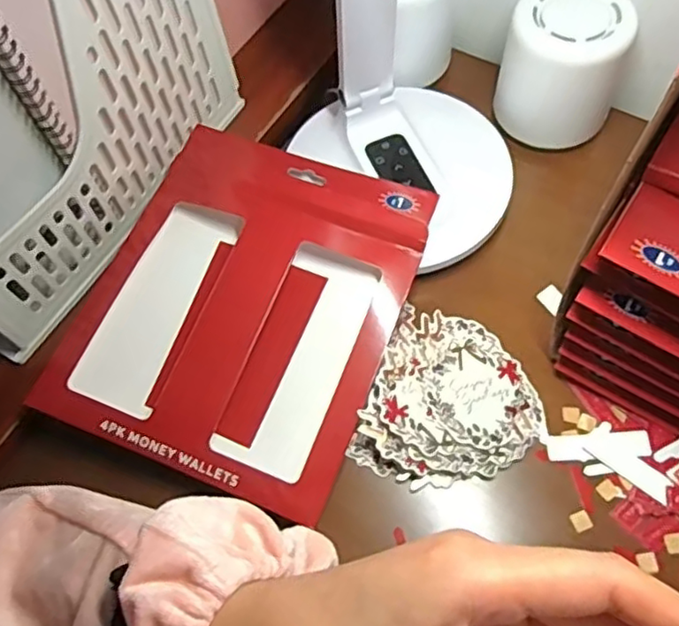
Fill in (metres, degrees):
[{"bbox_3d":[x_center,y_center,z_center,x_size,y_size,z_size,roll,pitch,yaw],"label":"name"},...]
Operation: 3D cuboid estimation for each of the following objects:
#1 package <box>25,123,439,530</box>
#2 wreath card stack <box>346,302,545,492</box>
[{"bbox_3d":[-0.058,-0.016,0.409,0.189,0.018,0.239,17,65,13],"label":"package"},{"bbox_3d":[0.071,0.056,0.388,0.101,0.022,0.107,21,66,14],"label":"wreath card stack"}]

